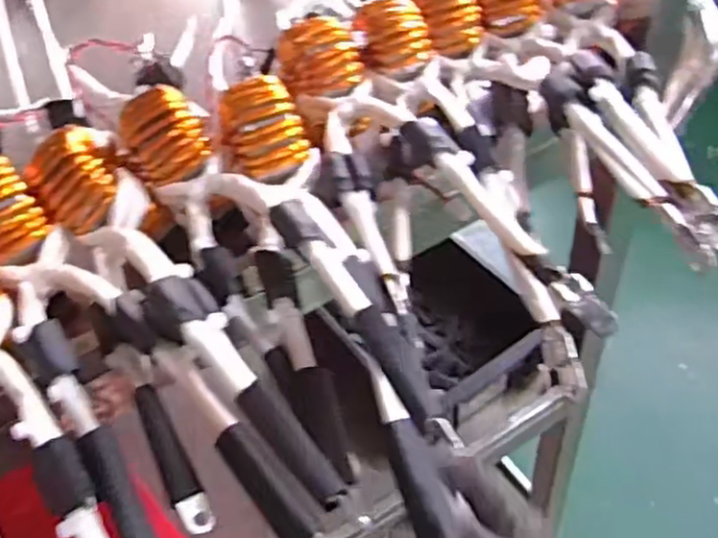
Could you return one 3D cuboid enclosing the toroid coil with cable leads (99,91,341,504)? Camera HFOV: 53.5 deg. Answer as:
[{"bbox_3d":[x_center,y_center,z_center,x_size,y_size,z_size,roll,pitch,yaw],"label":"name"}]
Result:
[{"bbox_3d":[-0.082,0.012,0.354,0.068,0.067,0.277,-19,48,-11],"label":"toroid coil with cable leads"}]

